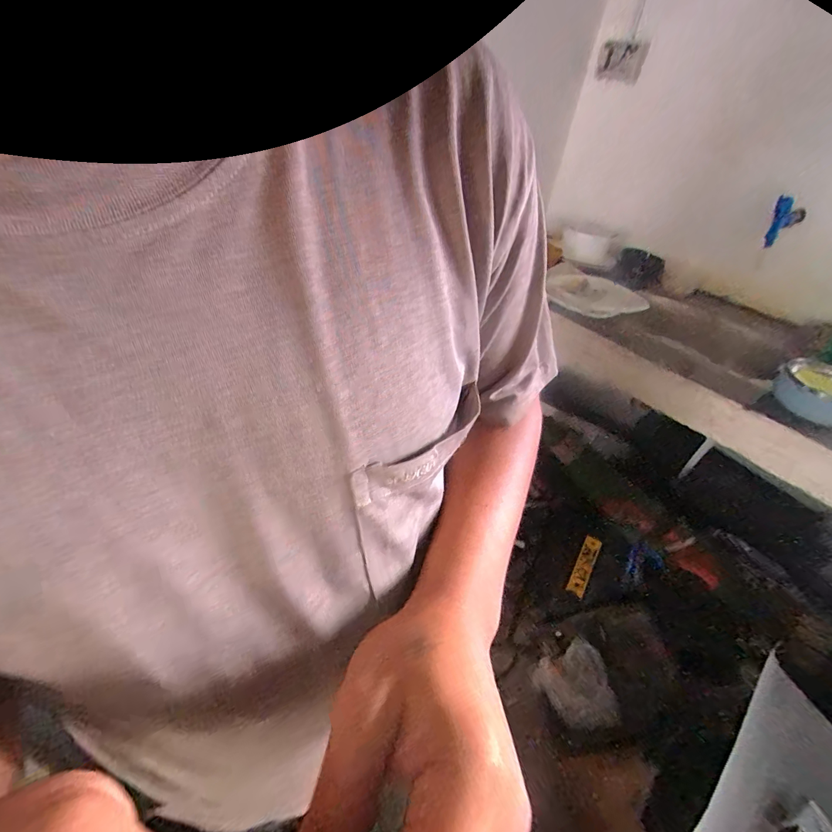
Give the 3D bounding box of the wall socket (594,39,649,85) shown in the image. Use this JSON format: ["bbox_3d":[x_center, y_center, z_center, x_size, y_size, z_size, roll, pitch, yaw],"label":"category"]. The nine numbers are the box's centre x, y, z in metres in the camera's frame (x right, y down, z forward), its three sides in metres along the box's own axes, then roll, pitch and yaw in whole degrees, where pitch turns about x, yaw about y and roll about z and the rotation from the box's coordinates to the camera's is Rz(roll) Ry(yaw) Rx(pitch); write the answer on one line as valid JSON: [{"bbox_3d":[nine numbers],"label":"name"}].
[{"bbox_3d":[0.540,-0.936,1.005,0.020,0.079,0.144,-17,49,-26],"label":"wall socket"}]

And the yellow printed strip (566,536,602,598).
[{"bbox_3d":[0.559,0.496,1.260,0.055,0.014,0.196,16,67,43],"label":"yellow printed strip"}]

